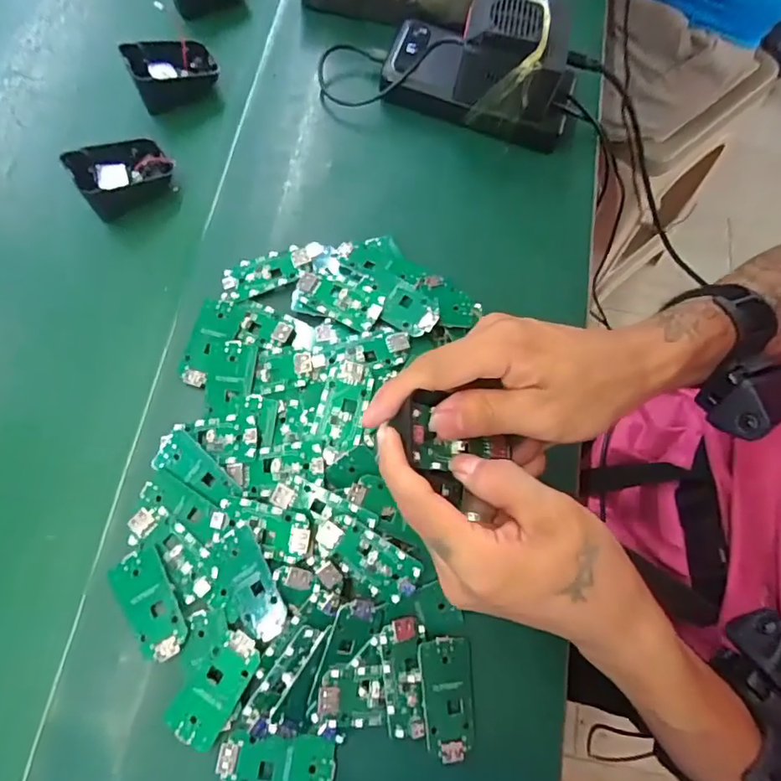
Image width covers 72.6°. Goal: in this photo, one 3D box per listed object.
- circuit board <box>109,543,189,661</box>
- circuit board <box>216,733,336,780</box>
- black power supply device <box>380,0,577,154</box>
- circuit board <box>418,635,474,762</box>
[{"bbox_3d":[-0.142,0.126,0.314,0.030,0.004,0.063,-26,75,-10],"label":"circuit board"},{"bbox_3d":[-0.064,0.209,0.298,0.063,0.011,0.030,7,72,1],"label":"circuit board"},{"bbox_3d":[0.074,-0.264,0.419,0.153,0.078,0.075,19,73,5],"label":"black power supply device"},{"bbox_3d":[0.035,0.181,0.314,0.032,0.004,0.064,2,74,-18],"label":"circuit board"}]

